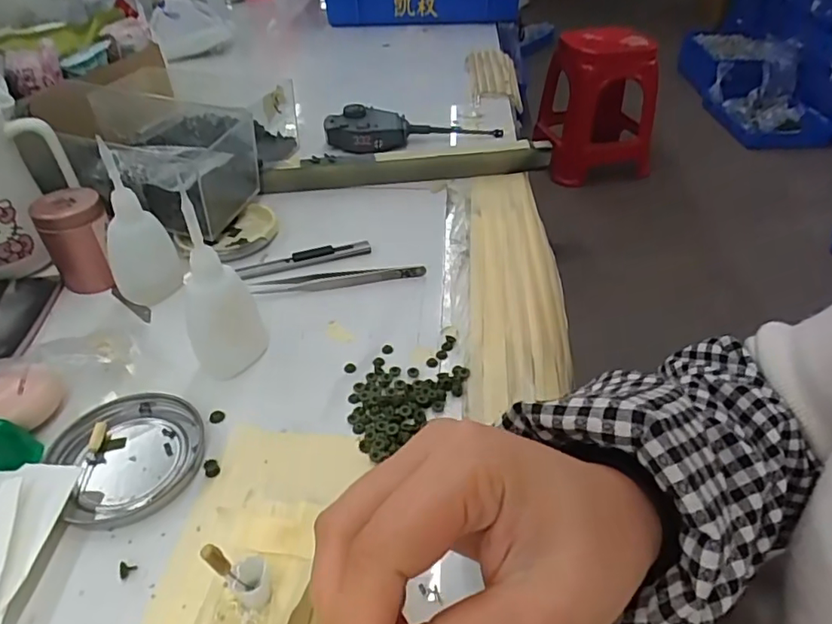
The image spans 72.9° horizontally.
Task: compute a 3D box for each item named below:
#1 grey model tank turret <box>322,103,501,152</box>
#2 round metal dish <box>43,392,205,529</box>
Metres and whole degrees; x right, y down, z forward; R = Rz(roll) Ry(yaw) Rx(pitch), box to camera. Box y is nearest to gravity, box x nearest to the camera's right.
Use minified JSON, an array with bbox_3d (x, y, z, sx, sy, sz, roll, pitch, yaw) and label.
[{"bbox_3d":[-0.003,-0.202,0.604,0.183,0.031,0.052,-10,41,-11],"label":"grey model tank turret"},{"bbox_3d":[-0.151,0.074,0.301,0.071,0.009,0.076,0,40,0],"label":"round metal dish"}]

